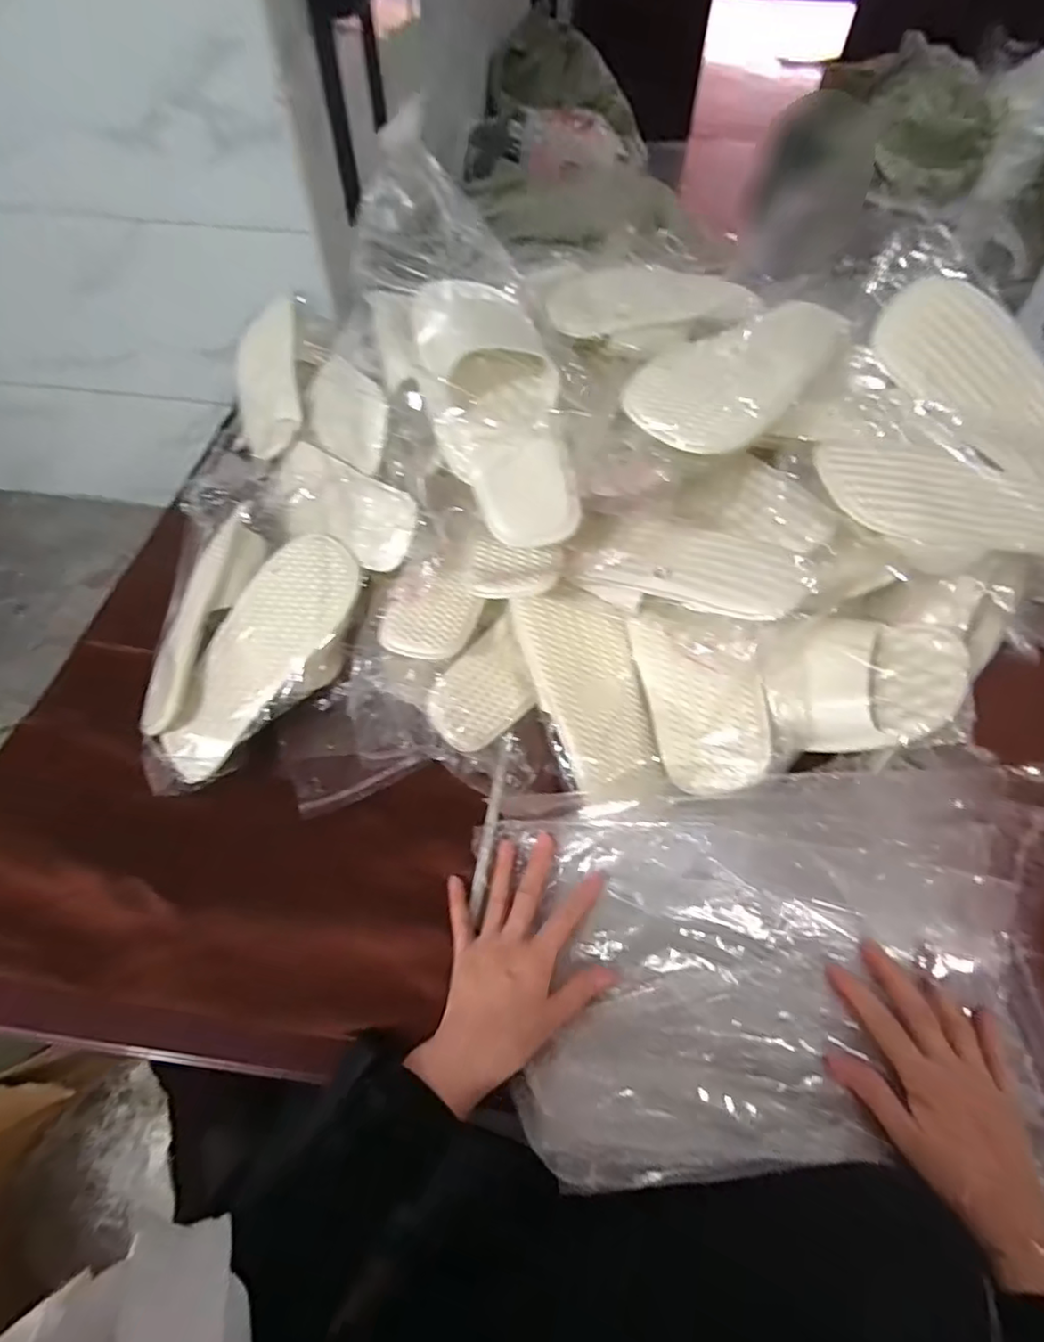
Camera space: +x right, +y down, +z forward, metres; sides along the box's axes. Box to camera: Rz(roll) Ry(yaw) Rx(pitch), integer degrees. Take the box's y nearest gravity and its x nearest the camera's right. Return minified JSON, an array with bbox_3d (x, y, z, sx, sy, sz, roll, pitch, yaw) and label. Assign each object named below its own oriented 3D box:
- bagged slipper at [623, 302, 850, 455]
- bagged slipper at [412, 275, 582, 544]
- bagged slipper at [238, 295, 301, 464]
[{"bbox_3d":[0.178,-0.247,0.491,0.096,0.037,0.212,37,64,21],"label":"bagged slipper"},{"bbox_3d":[-0.012,-0.197,0.454,0.101,0.069,0.203,-19,91,-12],"label":"bagged slipper"},{"bbox_3d":[-0.296,-0.344,0.698,0.089,0.065,0.232,-10,53,-5],"label":"bagged slipper"}]

